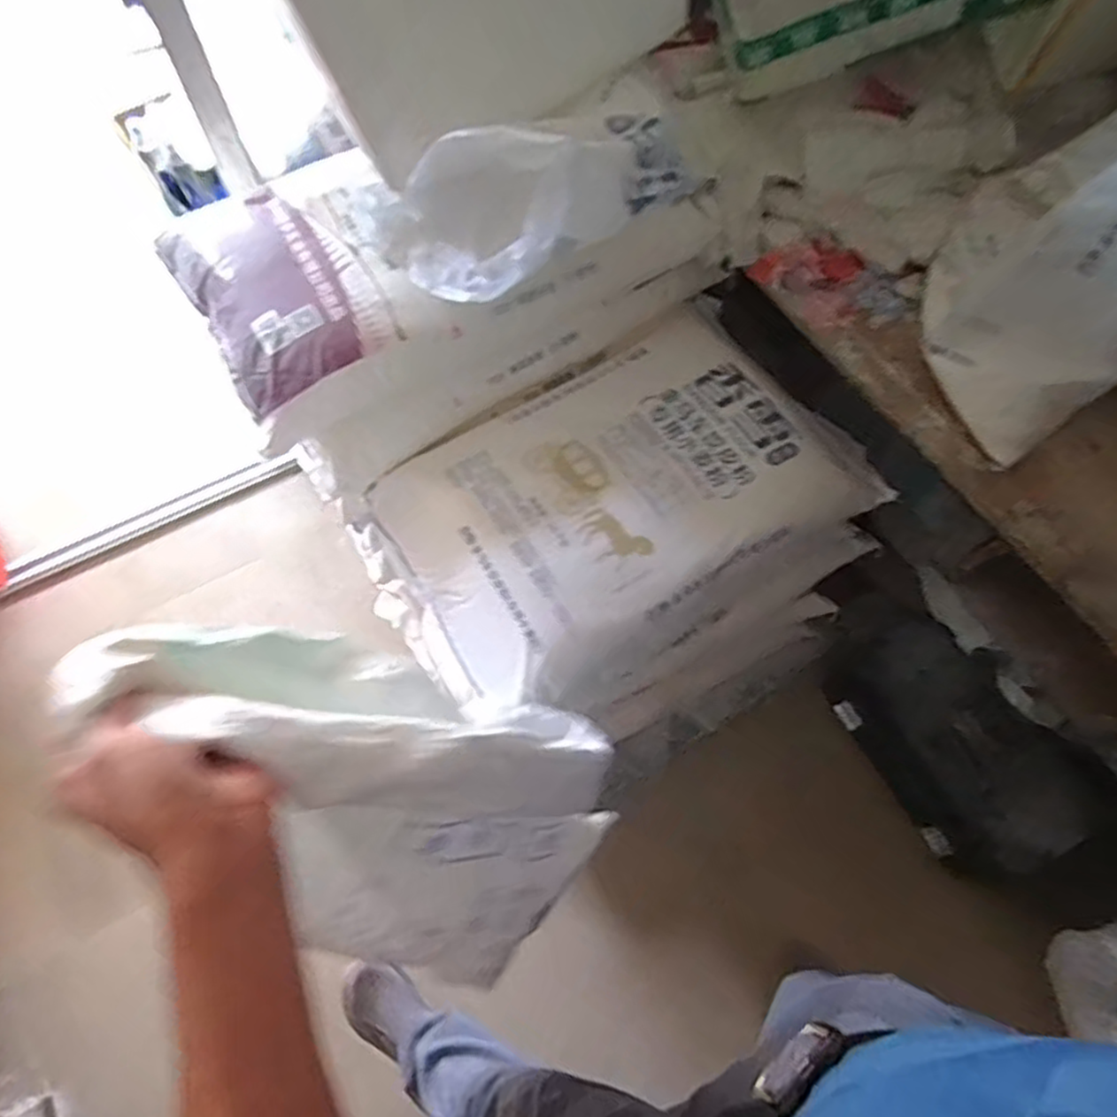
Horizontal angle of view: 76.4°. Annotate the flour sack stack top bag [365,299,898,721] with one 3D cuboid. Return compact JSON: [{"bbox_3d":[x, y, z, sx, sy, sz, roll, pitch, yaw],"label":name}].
[{"bbox_3d":[0.102,-0.091,1.114,0.731,0.164,0.452,-34,70,-15],"label":"flour sack stack top bag"}]

